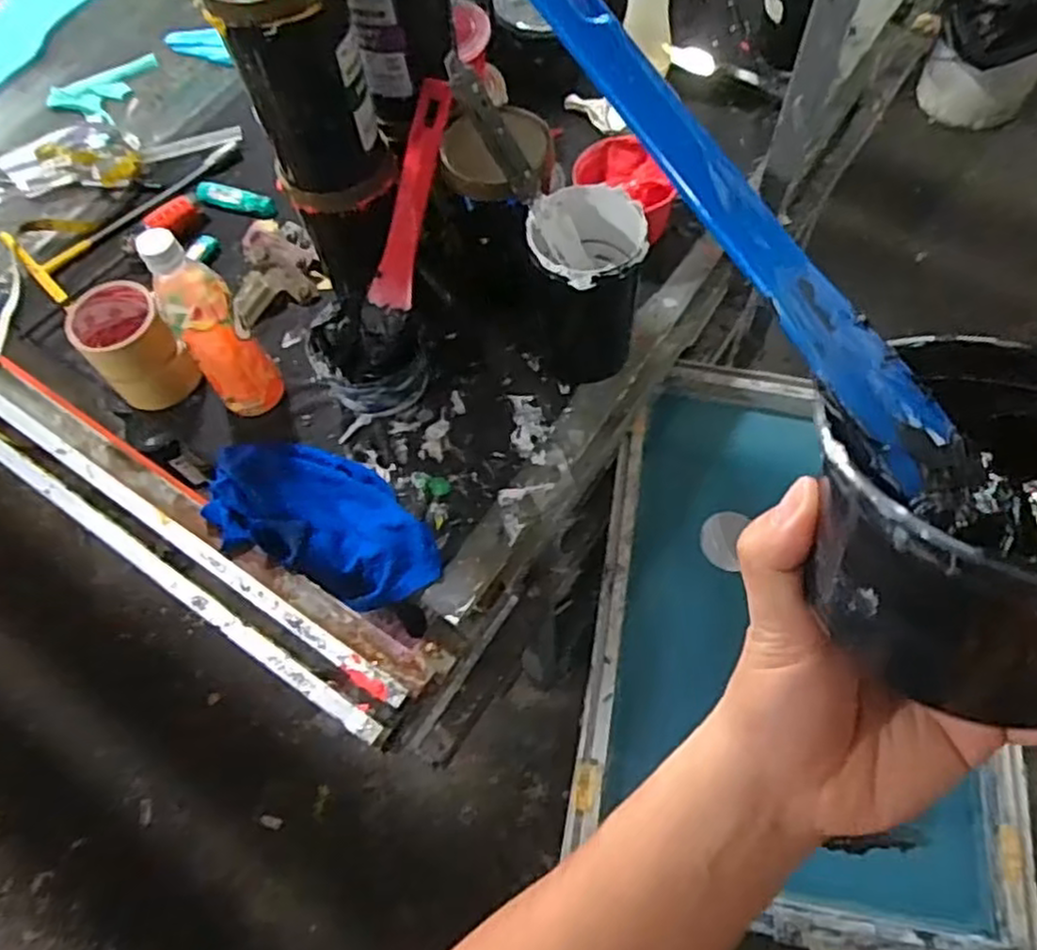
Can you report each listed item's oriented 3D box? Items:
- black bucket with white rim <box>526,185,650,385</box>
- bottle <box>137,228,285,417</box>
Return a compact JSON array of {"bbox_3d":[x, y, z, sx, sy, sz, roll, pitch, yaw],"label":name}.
[{"bbox_3d":[0.063,-0.170,0.707,0.099,0.163,0.099,-4,63,2],"label":"black bucket with white rim"},{"bbox_3d":[-0.280,-0.131,0.694,0.060,0.218,0.061,-2,63,3],"label":"bottle"}]

